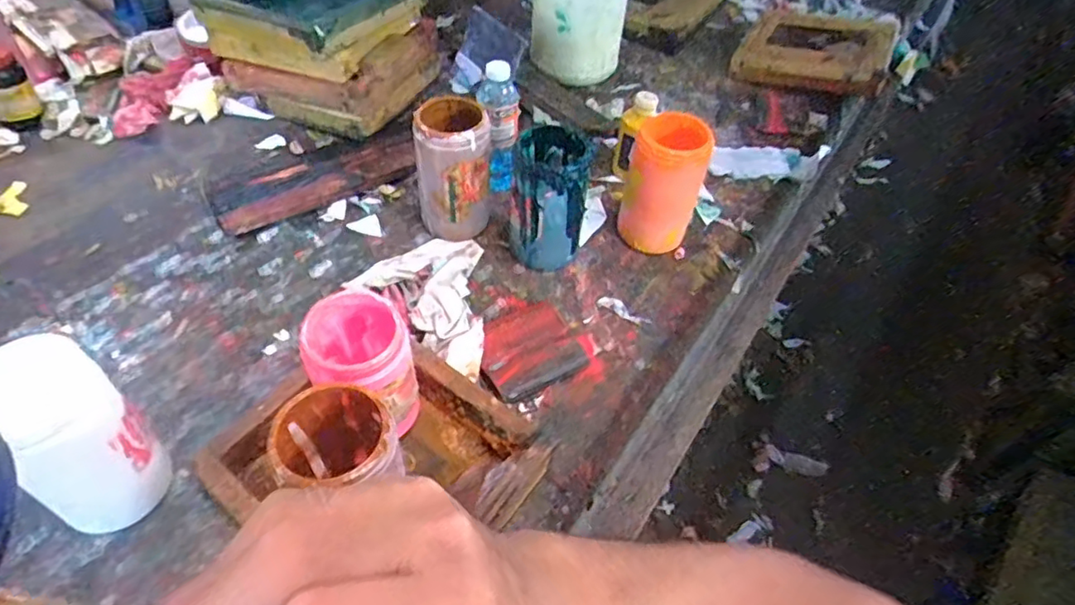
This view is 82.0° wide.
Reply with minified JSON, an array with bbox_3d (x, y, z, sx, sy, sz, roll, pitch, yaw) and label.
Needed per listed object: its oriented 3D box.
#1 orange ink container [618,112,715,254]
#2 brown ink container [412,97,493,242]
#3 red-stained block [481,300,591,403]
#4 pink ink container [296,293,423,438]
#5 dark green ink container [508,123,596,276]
[{"bbox_3d":[0.164,-0.154,0.811,0.097,0.167,0.099,15,50,7],"label":"orange ink container"},{"bbox_3d":[-0.112,-0.177,0.810,0.088,0.161,0.104,-8,51,-12],"label":"brown ink container"},{"bbox_3d":[-0.012,0.053,0.714,0.119,0.030,0.100,-25,56,-24],"label":"red-stained block"},{"bbox_3d":[-0.165,0.060,0.584,0.108,0.116,0.096,38,56,24],"label":"pink ink container"},{"bbox_3d":[0.011,-0.129,0.781,0.089,0.160,0.093,4,49,-2],"label":"dark green ink container"}]

